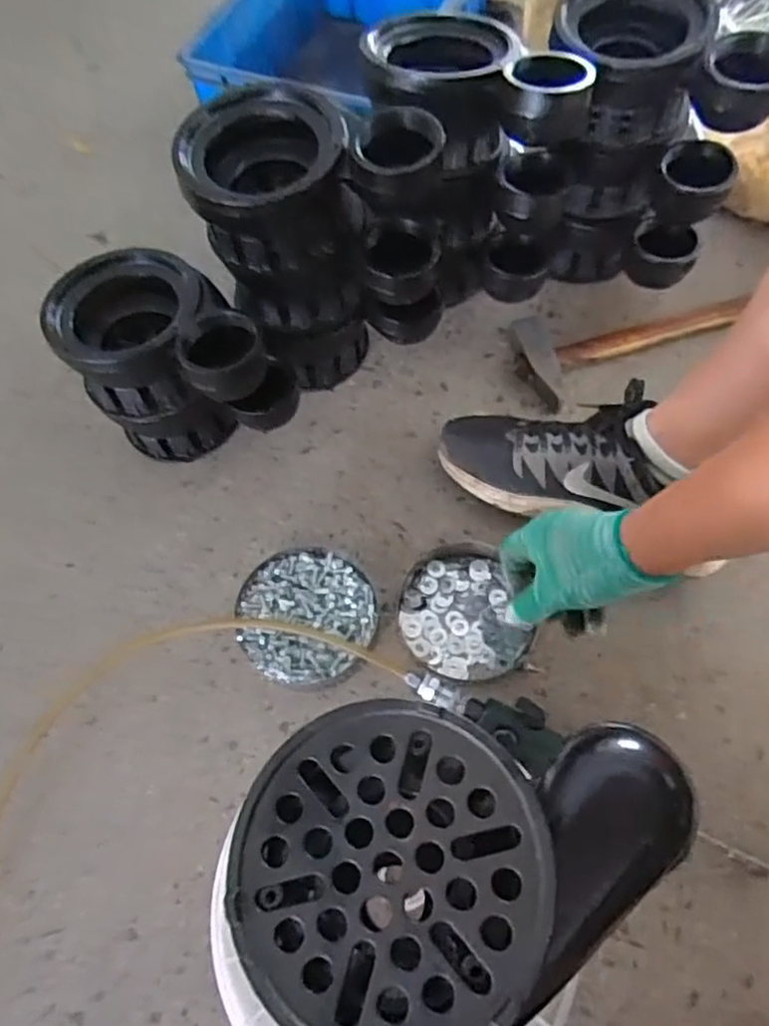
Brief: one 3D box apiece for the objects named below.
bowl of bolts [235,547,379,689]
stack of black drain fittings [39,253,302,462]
[{"bbox_3d":[-0.073,0.101,0.635,0.130,0.031,0.127,-1,63,2],"label":"bowl of bolts"},{"bbox_3d":[-0.197,-0.137,0.672,0.206,0.198,0.144,25,66,14],"label":"stack of black drain fittings"}]

